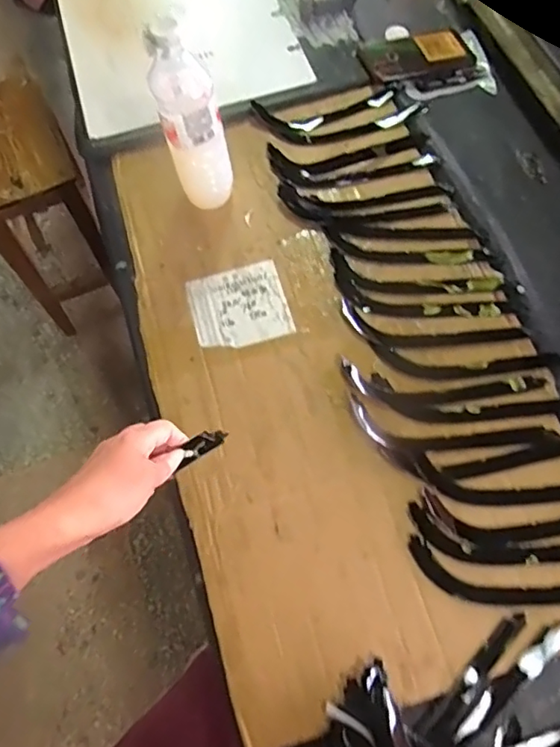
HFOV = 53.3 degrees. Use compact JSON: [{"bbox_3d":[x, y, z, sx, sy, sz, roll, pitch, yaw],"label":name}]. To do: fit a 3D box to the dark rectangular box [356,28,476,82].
[{"bbox_3d":[0.193,-0.443,0.780,0.152,0.011,0.076,-23,68,-7],"label":"dark rectangular box"}]

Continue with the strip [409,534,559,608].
[{"bbox_3d":[0.225,0.197,0.513,0.212,0.005,0.045,11,68,8],"label":"strip"}]

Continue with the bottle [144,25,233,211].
[{"bbox_3d":[-0.097,-0.276,0.612,0.068,0.216,0.070,-9,67,-2],"label":"bottle"}]

